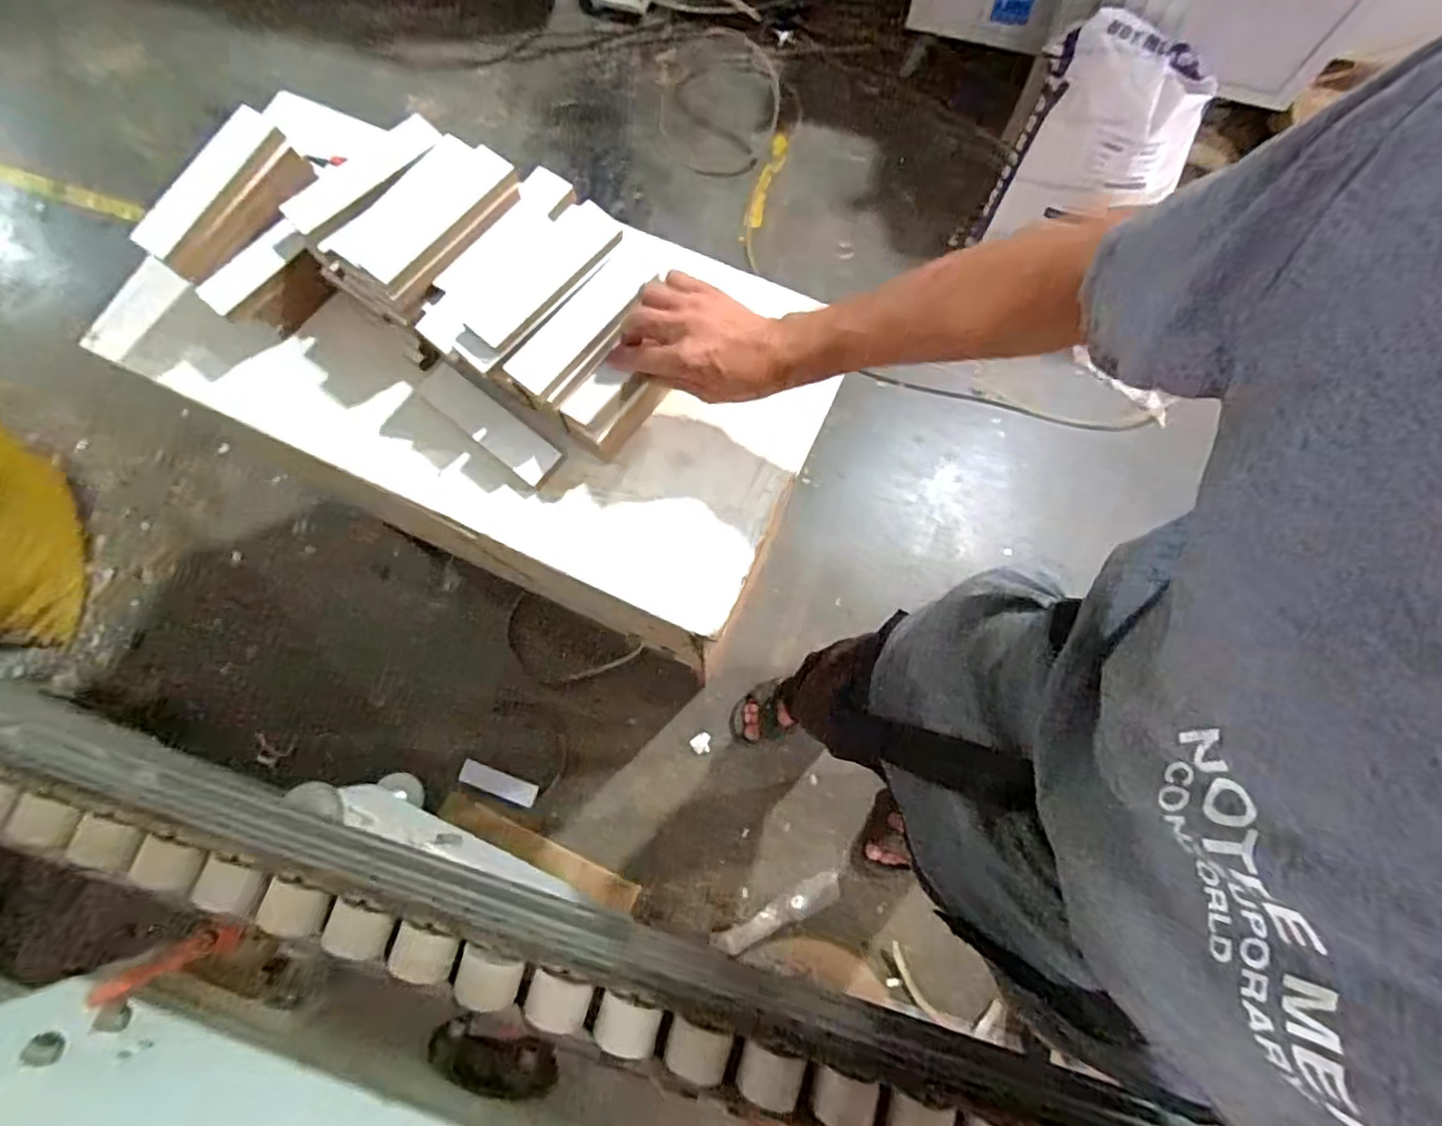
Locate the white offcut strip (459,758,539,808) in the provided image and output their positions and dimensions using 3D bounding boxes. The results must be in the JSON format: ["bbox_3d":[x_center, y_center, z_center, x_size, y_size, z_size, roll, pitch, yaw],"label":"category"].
[{"bbox_3d":[-0.407,0.404,1.229,0.142,0.012,0.040,23,70,-3],"label":"white offcut strip"}]

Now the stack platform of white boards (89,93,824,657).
[{"bbox_3d":[-0.236,-0.197,0.595,0.655,0.123,0.318,31,75,9],"label":"stack platform of white boards"}]

